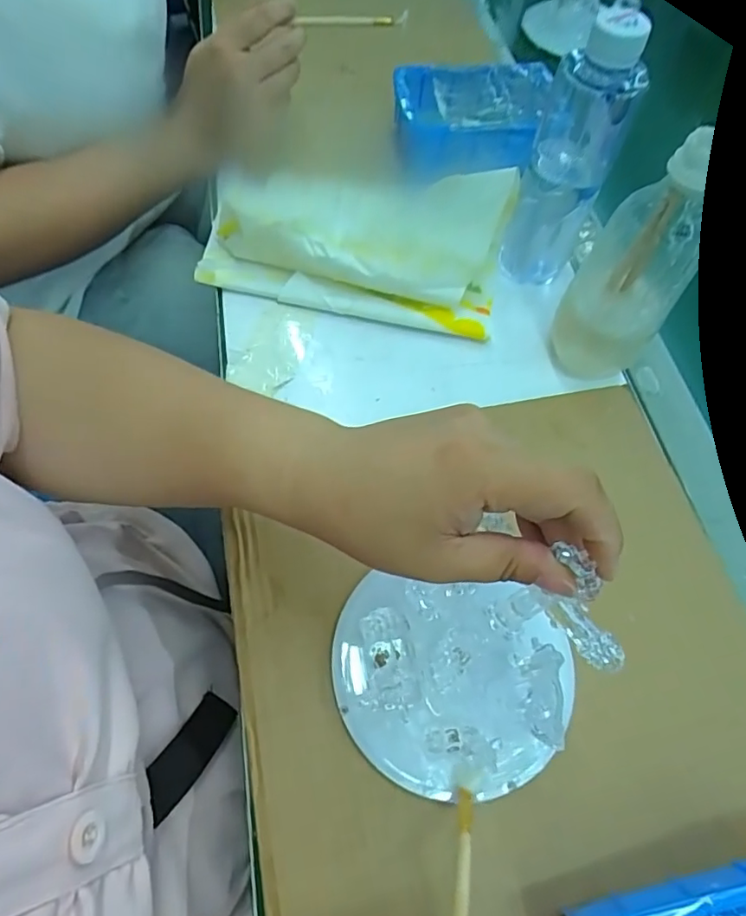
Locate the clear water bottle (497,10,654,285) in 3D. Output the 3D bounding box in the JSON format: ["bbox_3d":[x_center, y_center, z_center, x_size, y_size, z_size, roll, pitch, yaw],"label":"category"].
[{"bbox_3d":[0.138,-0.210,0.393,0.054,0.172,0.059,21,62,8],"label":"clear water bottle"}]

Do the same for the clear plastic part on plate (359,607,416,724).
[{"bbox_3d":[0.008,0.108,0.298,0.027,0.004,0.051,-2,75,6],"label":"clear plastic part on plate"}]

